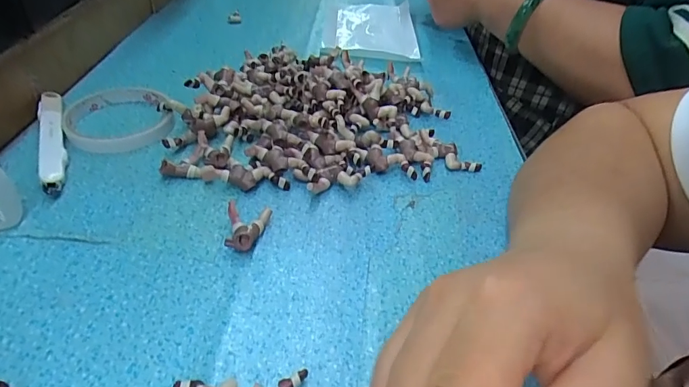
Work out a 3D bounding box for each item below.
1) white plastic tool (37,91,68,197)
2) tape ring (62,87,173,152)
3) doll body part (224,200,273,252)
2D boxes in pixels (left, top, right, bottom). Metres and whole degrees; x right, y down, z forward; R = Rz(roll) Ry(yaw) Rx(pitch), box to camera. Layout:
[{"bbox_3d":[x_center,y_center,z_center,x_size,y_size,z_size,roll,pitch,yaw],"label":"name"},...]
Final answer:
[{"bbox_3d":[-0.226,-0.044,0.333,0.015,0.017,0.132,-14,45,-22],"label":"white plastic tool"},{"bbox_3d":[-0.192,-0.068,0.368,0.081,0.014,0.095,-11,44,-19],"label":"tape ring"},{"bbox_3d":[-0.061,0.023,0.275,0.026,0.015,0.035,0,41,-8],"label":"doll body part"}]

